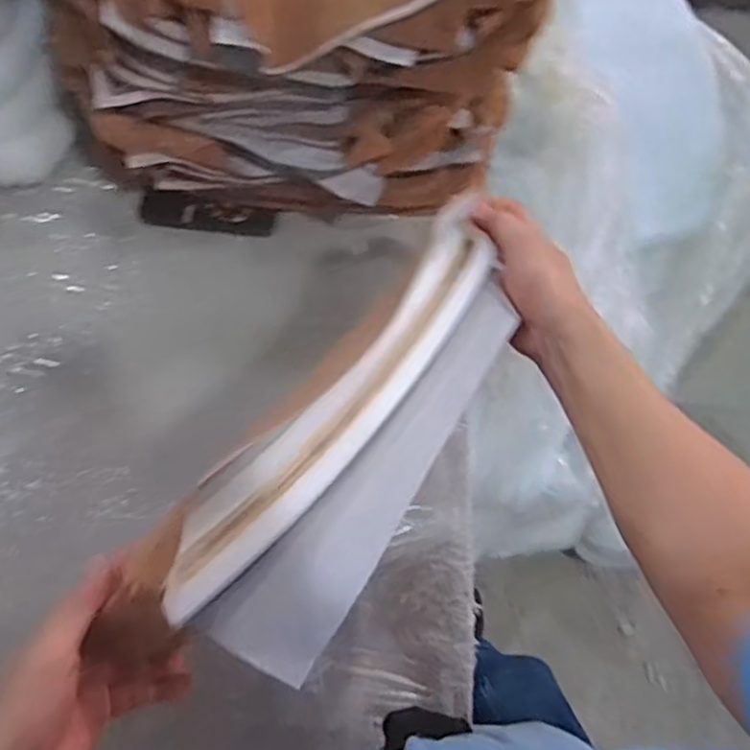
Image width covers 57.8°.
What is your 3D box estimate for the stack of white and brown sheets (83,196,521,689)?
[{"bbox_3d":[-0.009,0.044,0.485,0.123,0.047,0.383,35,68,12],"label":"stack of white and brown sheets"}]

